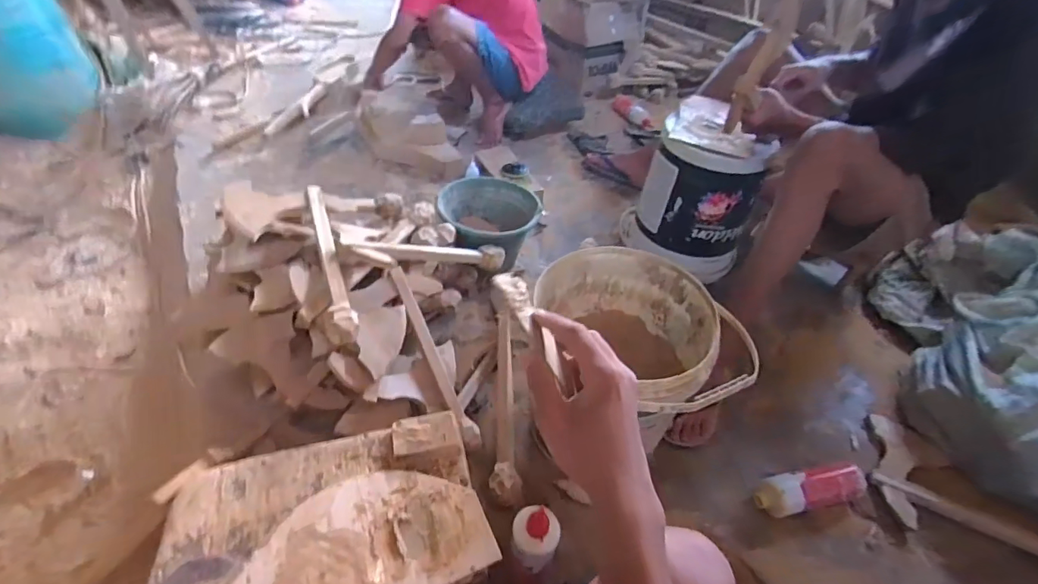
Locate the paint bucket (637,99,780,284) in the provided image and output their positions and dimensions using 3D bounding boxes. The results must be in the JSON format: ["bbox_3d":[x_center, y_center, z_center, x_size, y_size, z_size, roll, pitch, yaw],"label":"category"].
[{"bbox_3d":[0.466,-0.270,1.243,0.272,0.328,0.248,19,44,15],"label":"paint bucket"}]

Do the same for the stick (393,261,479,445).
[{"bbox_3d":[-0.165,0.123,0.952,0.030,0.032,0.381,-22,76,-21],"label":"stick"}]

